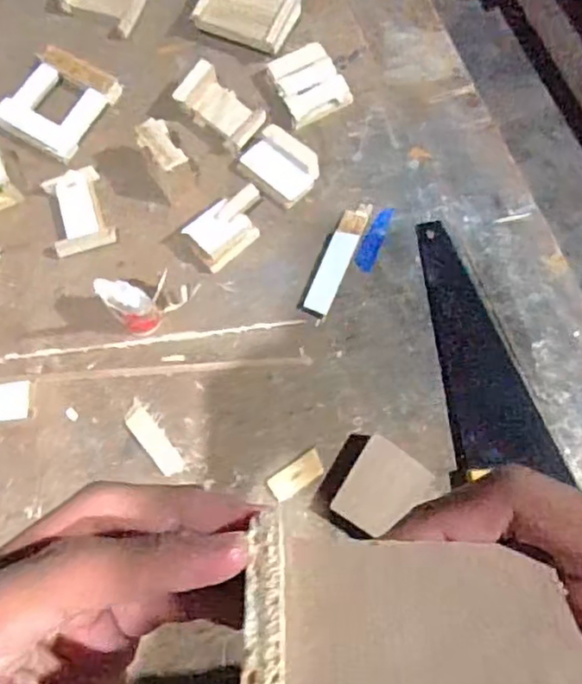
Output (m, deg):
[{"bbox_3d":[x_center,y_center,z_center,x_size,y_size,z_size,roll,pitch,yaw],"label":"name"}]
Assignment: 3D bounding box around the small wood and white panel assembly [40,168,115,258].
[{"bbox_3d":[-0.243,-0.149,0.738,0.064,0.021,0.096,-20,73,-1],"label":"small wood and white panel assembly"}]

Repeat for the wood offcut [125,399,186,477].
[{"bbox_3d":[-0.143,0.102,0.676,0.028,0.005,0.086,-40,74,-7],"label":"wood offcut"}]

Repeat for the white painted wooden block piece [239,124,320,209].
[{"bbox_3d":[-0.015,-0.200,0.734,0.090,0.033,0.065,38,81,14],"label":"white painted wooden block piece"}]

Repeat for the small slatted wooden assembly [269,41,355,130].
[{"bbox_3d":[0.021,-0.303,0.754,0.071,0.023,0.086,-26,73,-3],"label":"small slatted wooden assembly"}]

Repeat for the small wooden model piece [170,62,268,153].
[{"bbox_3d":[-0.080,-0.272,0.752,0.101,0.037,0.061,37,81,14],"label":"small wooden model piece"}]

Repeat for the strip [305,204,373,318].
[{"bbox_3d":[0.053,-0.092,0.712,0.027,0.015,0.137,21,77,11],"label":"strip"}]

